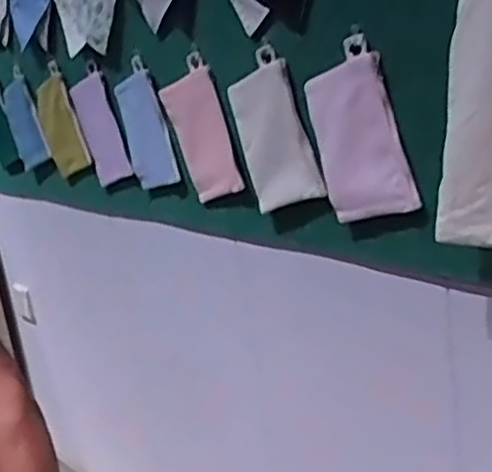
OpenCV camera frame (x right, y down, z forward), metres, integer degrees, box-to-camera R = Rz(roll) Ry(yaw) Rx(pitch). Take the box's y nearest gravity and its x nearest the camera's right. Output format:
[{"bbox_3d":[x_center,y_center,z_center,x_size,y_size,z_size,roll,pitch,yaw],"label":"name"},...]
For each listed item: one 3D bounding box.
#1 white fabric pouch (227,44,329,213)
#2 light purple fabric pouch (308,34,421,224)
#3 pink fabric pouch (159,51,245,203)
[{"bbox_3d":[0.036,-0.142,0.997,0.008,0.204,0.140,-16,-2,-38],"label":"white fabric pouch"},{"bbox_3d":[0.132,-0.123,0.889,0.017,0.205,0.132,-16,0,-37],"label":"light purple fabric pouch"},{"bbox_3d":[-0.071,-0.159,1.115,0.009,0.209,0.128,-17,-1,-40],"label":"pink fabric pouch"}]

